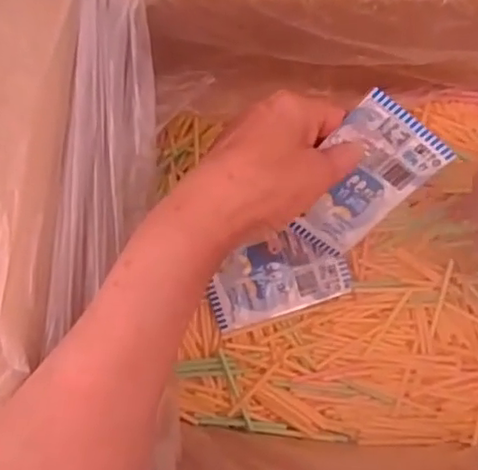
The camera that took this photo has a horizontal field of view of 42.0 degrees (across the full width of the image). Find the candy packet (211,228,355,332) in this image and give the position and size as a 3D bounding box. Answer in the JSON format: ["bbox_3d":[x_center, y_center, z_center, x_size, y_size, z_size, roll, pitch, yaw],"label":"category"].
[{"bbox_3d":[0.028,0.030,0.458,0.100,0.012,0.056,-19,84,-1],"label":"candy packet"}]

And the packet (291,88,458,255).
[{"bbox_3d":[0.073,-0.033,0.384,0.066,0.005,0.099,33,120,-19],"label":"packet"}]

